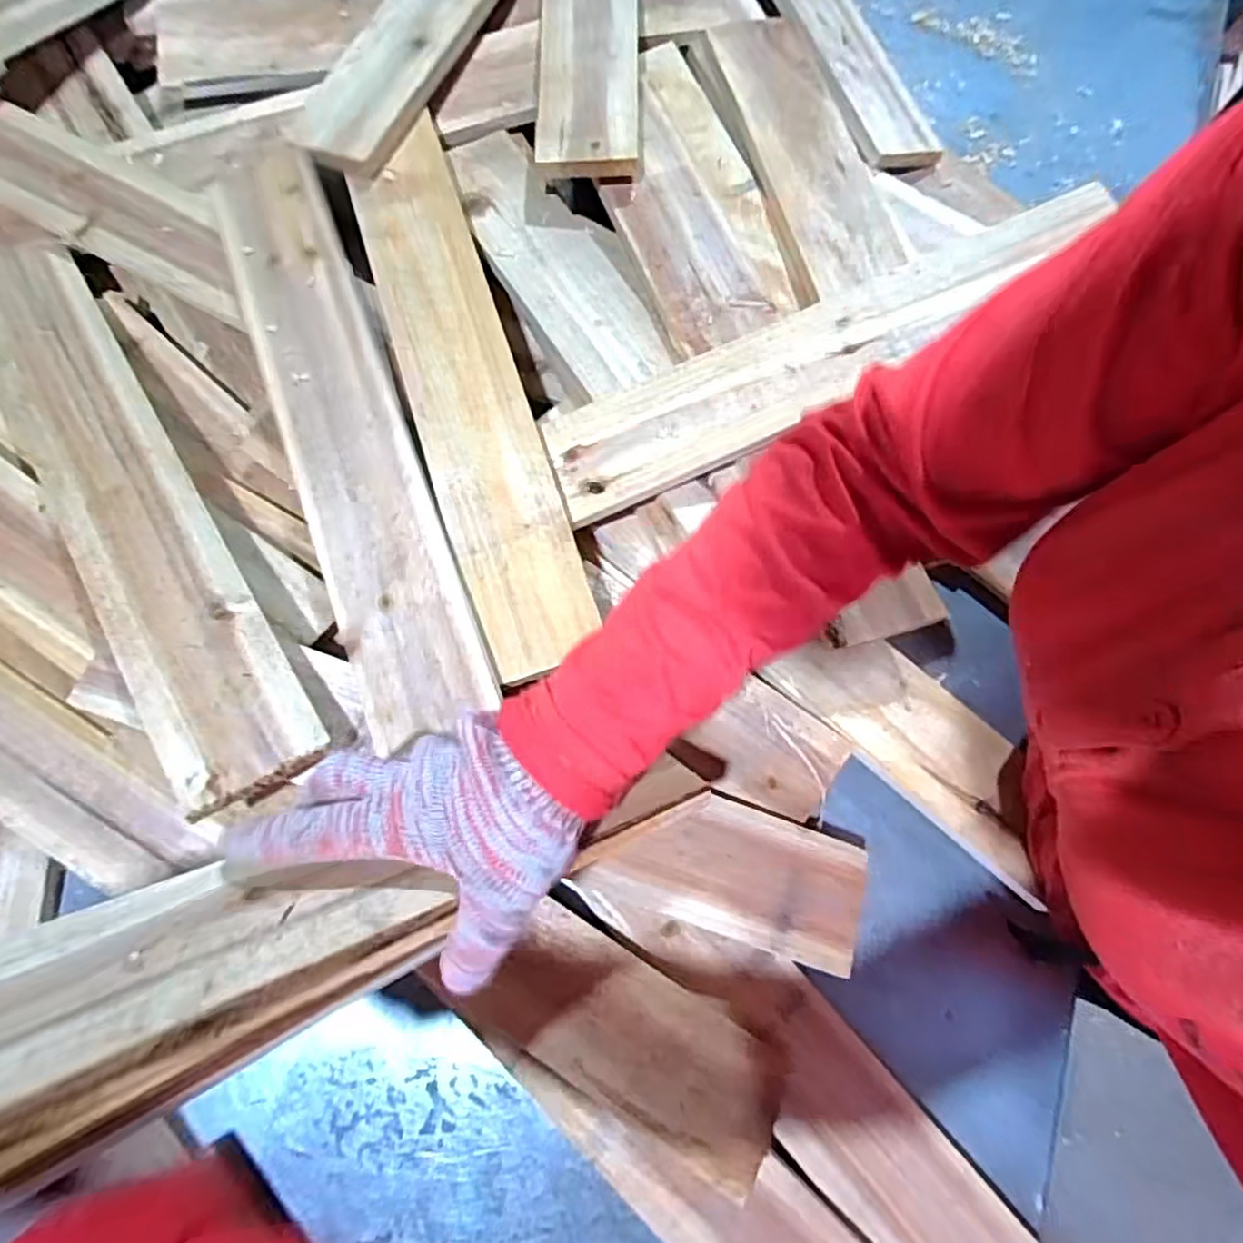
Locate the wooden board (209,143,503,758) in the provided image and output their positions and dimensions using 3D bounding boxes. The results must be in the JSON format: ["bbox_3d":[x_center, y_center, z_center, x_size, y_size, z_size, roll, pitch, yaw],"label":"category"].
[{"bbox_3d":[-0.198,-0.151,0.467,0.081,0.016,0.474,-21,76,-5],"label":"wooden board"}]

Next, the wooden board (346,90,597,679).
[{"bbox_3d":[-0.113,-0.172,0.480,0.078,0.014,0.431,-18,76,-4],"label":"wooden board"}]

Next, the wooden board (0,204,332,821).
[{"bbox_3d":[-0.350,-0.117,0.462,0.081,0.015,0.542,-27,69,-27],"label":"wooden board"}]

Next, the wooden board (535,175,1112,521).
[{"bbox_3d":[0.137,-0.189,0.473,0.401,0.011,0.091,-24,75,0],"label":"wooden board"}]

